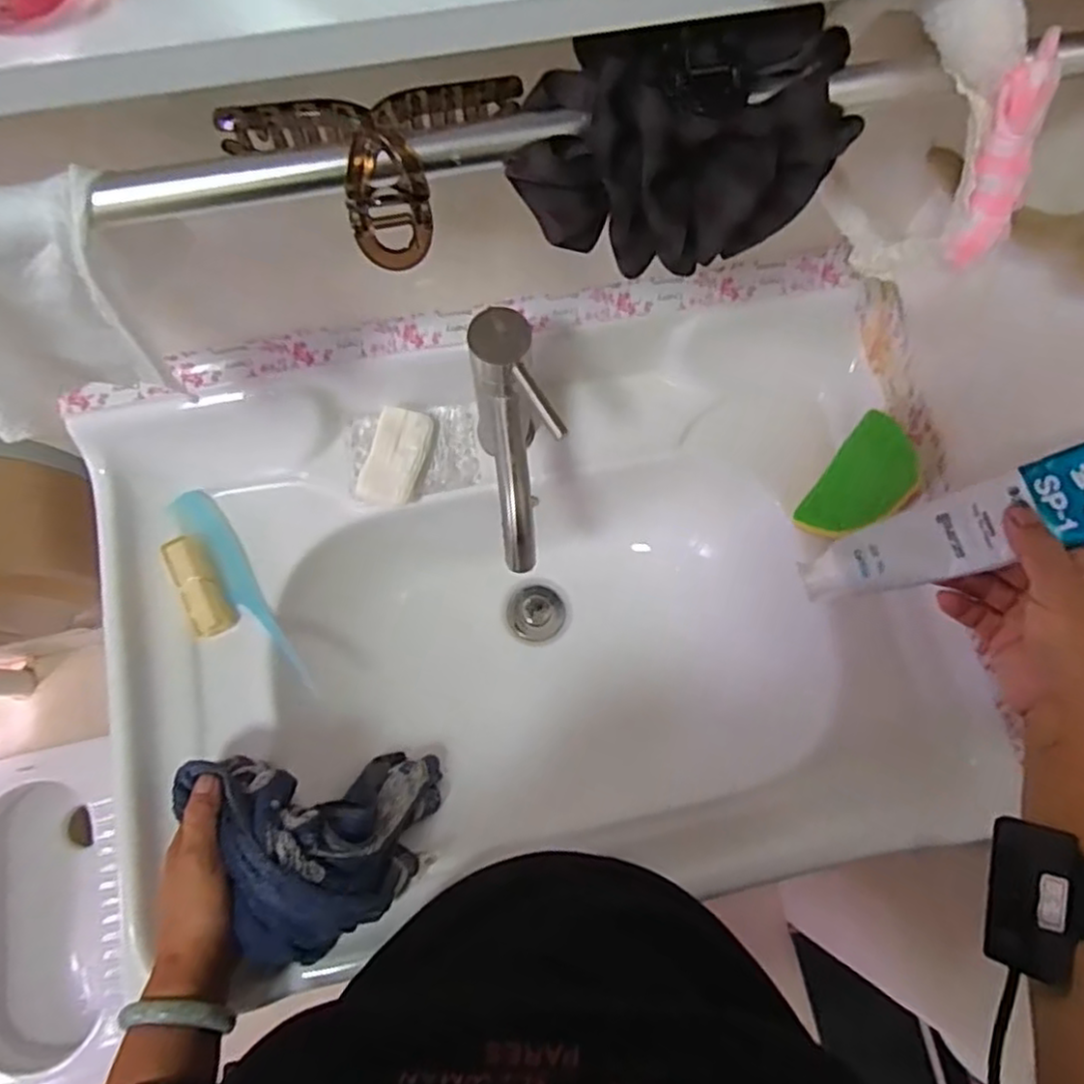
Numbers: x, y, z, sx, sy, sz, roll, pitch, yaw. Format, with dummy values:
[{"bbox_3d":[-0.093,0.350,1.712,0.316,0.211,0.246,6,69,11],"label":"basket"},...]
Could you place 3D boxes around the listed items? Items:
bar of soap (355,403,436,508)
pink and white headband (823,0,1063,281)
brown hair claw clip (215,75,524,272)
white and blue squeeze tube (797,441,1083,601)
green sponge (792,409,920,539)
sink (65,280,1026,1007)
[{"bbox_3d":[-0.128,-0.072,0.618,0.047,0.023,0.087,16,75,3],"label":"bar of soap"},{"bbox_3d":[0.186,-0.173,0.344,0.029,0.165,0.089,-23,88,2],"label":"pink and white headband"},{"bbox_3d":[-0.067,-0.155,0.295,0.123,0.043,0.059,-9,75,-3],"label":"brown hair claw clip"},{"bbox_3d":[0.260,-0.006,0.433,0.193,0.023,0.055,-22,74,24],"label":"white and blue squeeze tube"},{"bbox_3d":[0.276,-0.050,0.605,0.070,0.025,0.113,41,104,19],"label":"green sponge"},{"bbox_3d":[0.006,0.068,0.632,0.663,0.200,0.446,-11,76,-4],"label":"sink"}]

